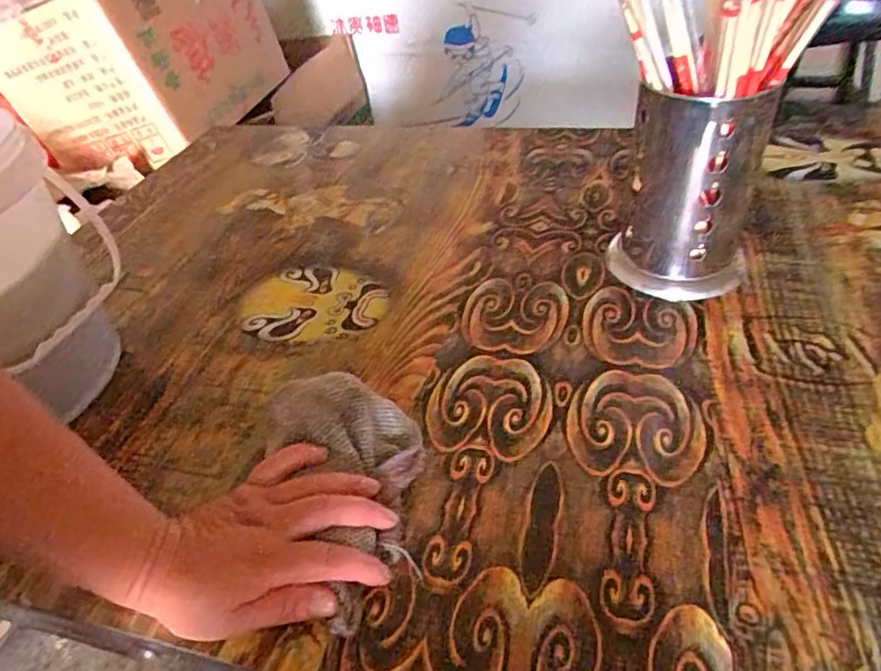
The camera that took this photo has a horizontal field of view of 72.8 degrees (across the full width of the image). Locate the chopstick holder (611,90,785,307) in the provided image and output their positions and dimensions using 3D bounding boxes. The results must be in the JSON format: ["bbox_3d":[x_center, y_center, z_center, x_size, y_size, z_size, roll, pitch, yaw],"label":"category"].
[{"bbox_3d":[0.208,-0.132,0.503,0.116,0.154,0.124,12,44,22],"label":"chopstick holder"}]

